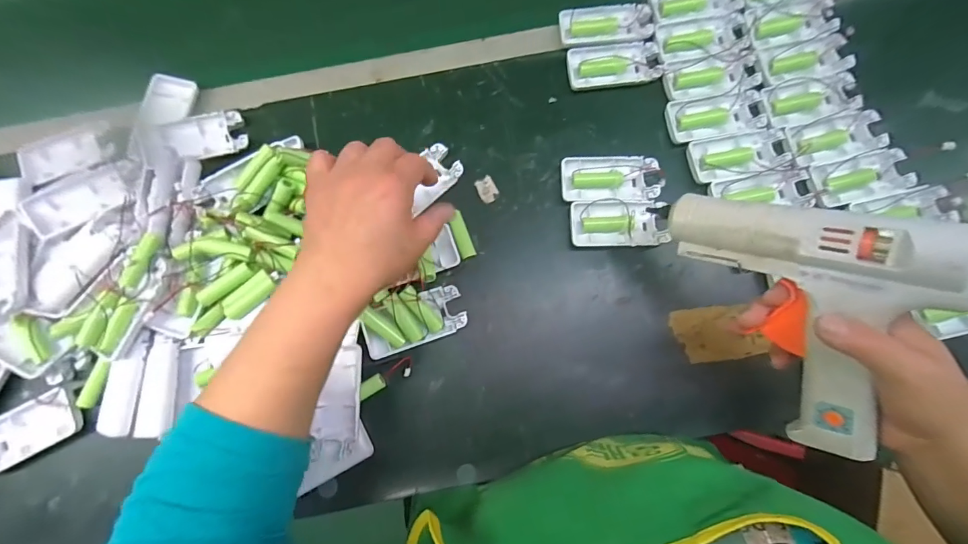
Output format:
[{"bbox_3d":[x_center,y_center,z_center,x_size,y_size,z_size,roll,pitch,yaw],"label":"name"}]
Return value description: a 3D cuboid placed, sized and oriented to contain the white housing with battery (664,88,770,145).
[{"bbox_3d":[0.240,-0.164,0.435,0.097,0.016,0.049,-14,79,-1],"label":"white housing with battery"}]

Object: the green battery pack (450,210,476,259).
[{"bbox_3d":[-0.022,-0.036,0.418,0.015,0.008,0.048,-20,79,-2],"label":"green battery pack"}]

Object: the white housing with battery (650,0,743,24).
[{"bbox_3d":[0.233,-0.302,0.470,0.104,0.017,0.043,-13,79,-1],"label":"white housing with battery"}]

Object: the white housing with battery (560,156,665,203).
[{"bbox_3d":[0.128,-0.093,0.424,0.098,0.014,0.046,-4,79,1],"label":"white housing with battery"}]

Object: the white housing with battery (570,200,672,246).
[{"bbox_3d":[0.132,-0.048,0.409,0.091,0.024,0.047,0,80,-1],"label":"white housing with battery"}]

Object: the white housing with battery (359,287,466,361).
[{"bbox_3d":[-0.067,0.043,0.396,0.095,0.025,0.050,-19,79,-2],"label":"white housing with battery"}]

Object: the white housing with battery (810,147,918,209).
[{"bbox_3d":[0.375,-0.093,0.425,0.096,0.019,0.046,-17,79,-2],"label":"white housing with battery"}]

